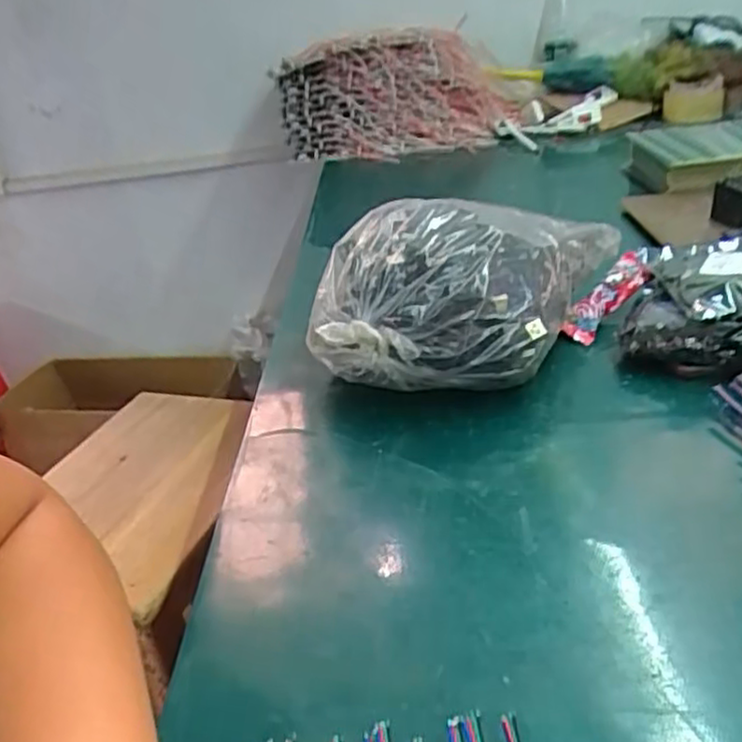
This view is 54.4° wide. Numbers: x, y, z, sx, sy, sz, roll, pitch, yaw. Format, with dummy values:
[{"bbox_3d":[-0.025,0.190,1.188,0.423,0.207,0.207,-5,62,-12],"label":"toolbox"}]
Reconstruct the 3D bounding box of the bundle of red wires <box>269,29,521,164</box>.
[{"bbox_3d":[0.060,-0.471,1.226,0.406,0.187,0.160,-19,31,-24],"label":"bundle of red wires"}]

